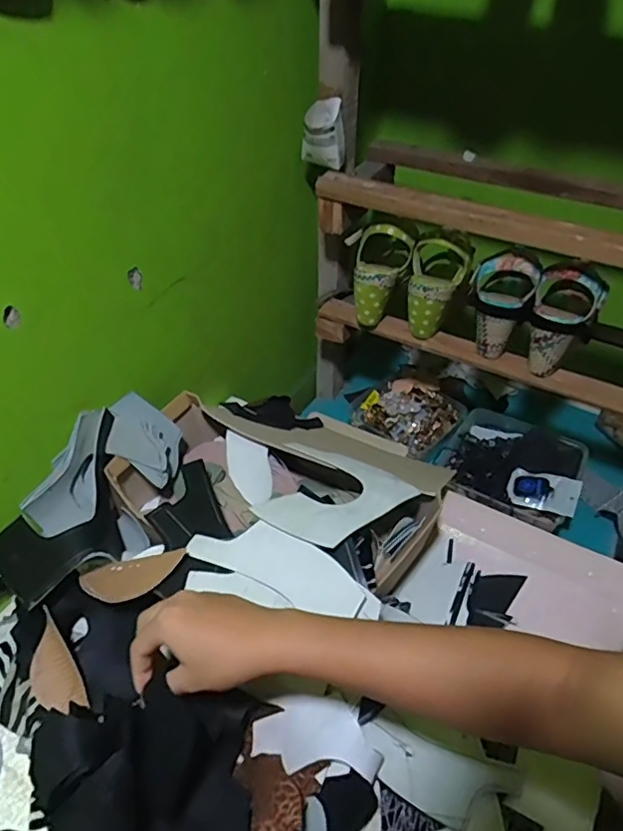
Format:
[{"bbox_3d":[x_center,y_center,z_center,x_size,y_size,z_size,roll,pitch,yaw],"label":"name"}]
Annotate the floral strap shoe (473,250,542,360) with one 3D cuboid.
[{"bbox_3d":[0.254,-0.154,0.758,0.081,0.129,0.087,19,45,18],"label":"floral strap shoe"}]

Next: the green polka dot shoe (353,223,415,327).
[{"bbox_3d":[0.085,-0.200,0.804,0.086,0.145,0.061,23,24,21],"label":"green polka dot shoe"}]

